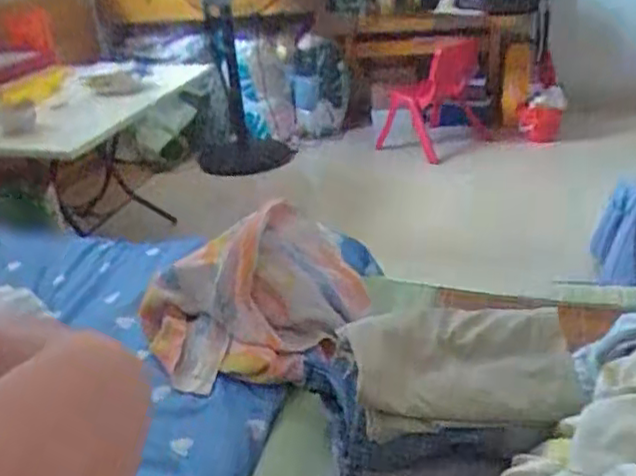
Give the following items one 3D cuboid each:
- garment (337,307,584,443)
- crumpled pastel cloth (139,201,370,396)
[{"bbox_3d":[0.158,0.145,0.786,0.259,0.045,0.180,-1,27,8],"label":"garment"},{"bbox_3d":[-0.102,0.090,1.010,0.285,0.162,0.305,-17,29,-23],"label":"crumpled pastel cloth"}]

